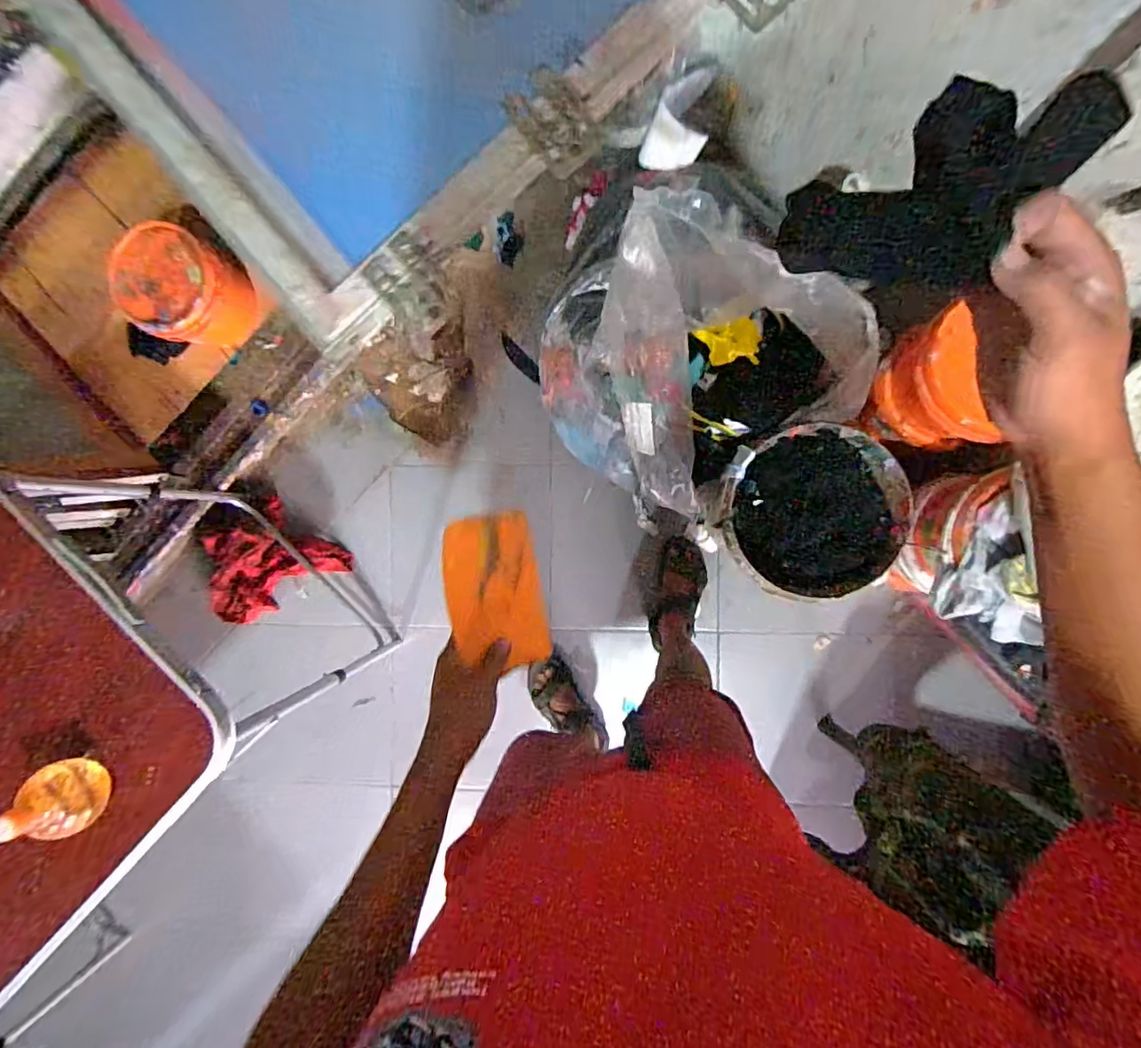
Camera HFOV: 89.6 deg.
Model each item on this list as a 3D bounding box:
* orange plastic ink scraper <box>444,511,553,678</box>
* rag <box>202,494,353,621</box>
[{"bbox_3d":[-0.066,0.063,0.529,0.095,0.005,0.142,-10,96,-34],"label":"orange plastic ink scraper"},{"bbox_3d":[-0.728,0.078,1.396,0.311,0.083,0.225,-28,88,5],"label":"rag"}]

